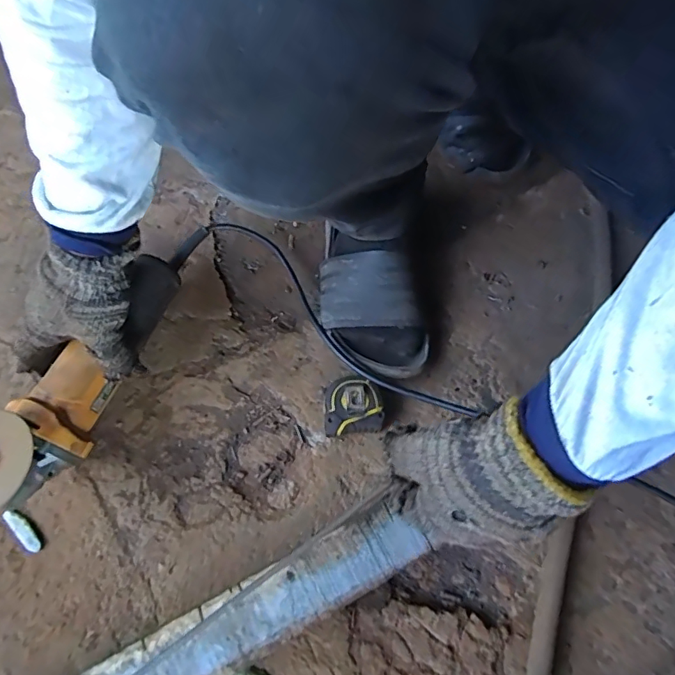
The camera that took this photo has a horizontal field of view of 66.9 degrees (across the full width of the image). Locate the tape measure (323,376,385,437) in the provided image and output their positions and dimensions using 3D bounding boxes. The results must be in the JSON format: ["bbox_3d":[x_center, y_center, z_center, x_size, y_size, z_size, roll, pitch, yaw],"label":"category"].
[{"bbox_3d":[0.015,0.070,0.515,0.058,0.031,0.055,-7,67,-3],"label":"tape measure"}]

